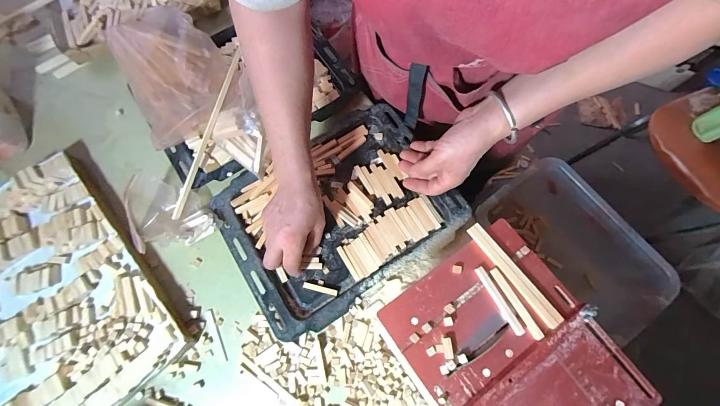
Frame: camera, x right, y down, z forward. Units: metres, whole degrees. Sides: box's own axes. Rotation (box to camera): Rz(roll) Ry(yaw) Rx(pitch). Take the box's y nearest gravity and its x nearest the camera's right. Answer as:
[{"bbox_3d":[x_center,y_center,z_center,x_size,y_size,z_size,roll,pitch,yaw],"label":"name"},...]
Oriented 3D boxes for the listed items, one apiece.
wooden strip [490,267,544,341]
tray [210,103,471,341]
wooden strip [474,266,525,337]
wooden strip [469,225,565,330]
[{"bbox_3d":[0.178,0.113,0.354,0.011,0.006,0.085,-28,75,-8],"label":"wooden strip"},{"bbox_3d":[-0.037,0.012,0.505,0.345,0.028,0.264,-32,76,-8],"label":"tray"},{"bbox_3d":[0.158,0.110,0.354,0.012,0.008,0.081,-28,75,-8],"label":"wooden strip"},{"bbox_3d":[0.178,0.081,0.363,0.019,0.008,0.137,-36,76,-10],"label":"wooden strip"}]

